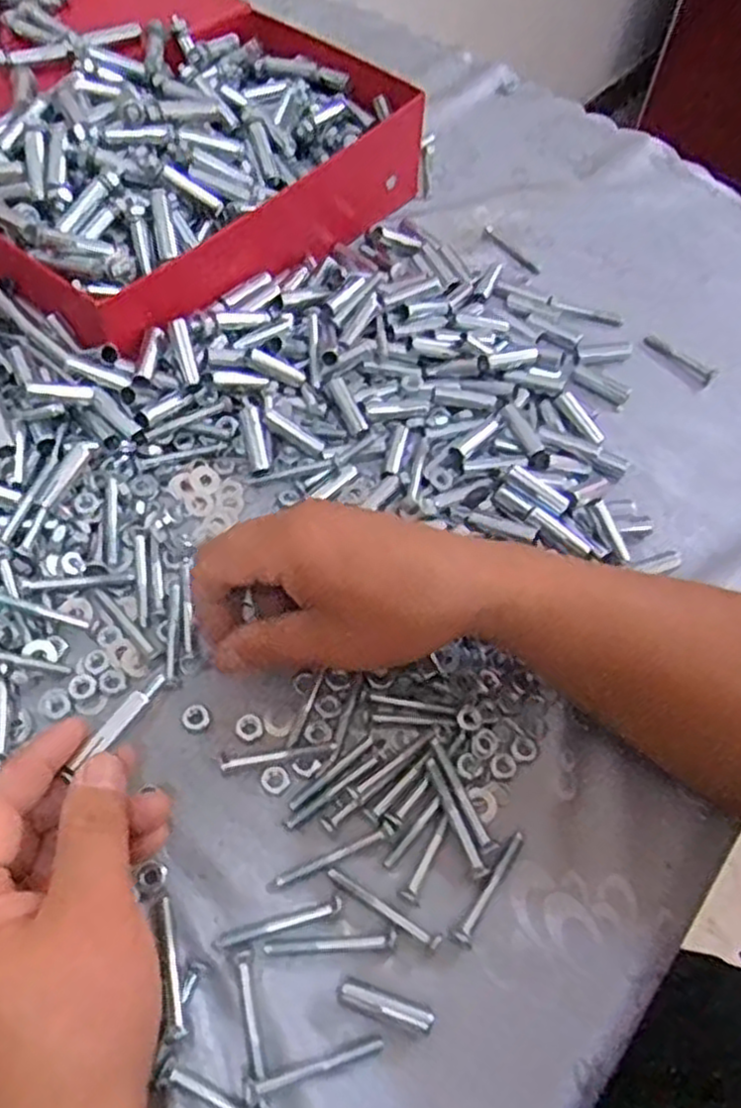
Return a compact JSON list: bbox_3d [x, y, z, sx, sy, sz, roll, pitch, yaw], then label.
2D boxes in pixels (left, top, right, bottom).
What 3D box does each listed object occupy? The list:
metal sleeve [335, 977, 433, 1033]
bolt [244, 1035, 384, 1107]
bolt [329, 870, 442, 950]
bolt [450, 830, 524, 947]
[{"bbox_3d":[0.006,0.186,0.312,0.039,0.010,0.009,19,60,7],"label":"metal sleeve"},{"bbox_3d":[-0.022,0.203,0.299,0.055,0.009,0.010,-16,62,-13],"label":"bolt"},{"bbox_3d":[0.005,0.155,0.330,0.055,0.008,0.007,28,61,12],"label":"bolt"},{"bbox_3d":[0.054,0.148,0.339,0.009,0.006,0.055,32,62,14],"label":"bolt"}]

